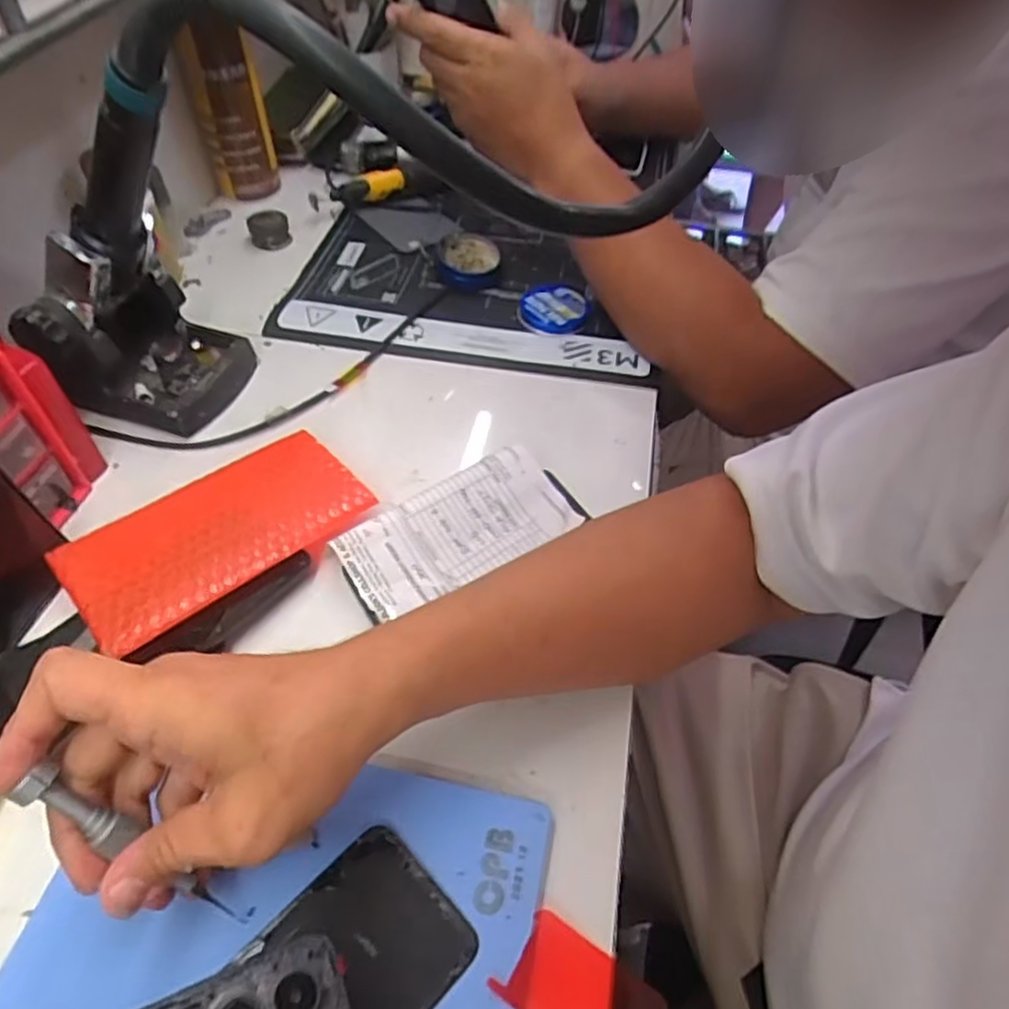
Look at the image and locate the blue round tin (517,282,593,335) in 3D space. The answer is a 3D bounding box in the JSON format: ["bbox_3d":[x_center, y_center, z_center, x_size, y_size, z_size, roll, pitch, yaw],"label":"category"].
[{"bbox_3d":[0.045,-0.178,0.614,0.063,0.015,0.065,1,51,-1],"label":"blue round tin"}]

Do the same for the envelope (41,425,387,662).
[{"bbox_3d":[-0.179,0.013,0.432,0.174,0.007,0.092,-32,57,-29],"label":"envelope"}]

